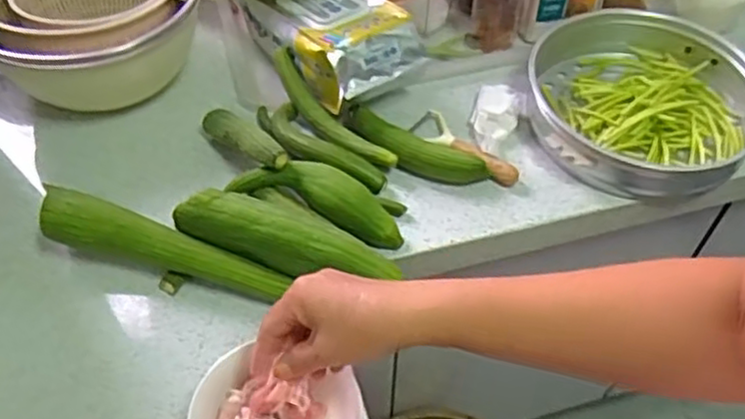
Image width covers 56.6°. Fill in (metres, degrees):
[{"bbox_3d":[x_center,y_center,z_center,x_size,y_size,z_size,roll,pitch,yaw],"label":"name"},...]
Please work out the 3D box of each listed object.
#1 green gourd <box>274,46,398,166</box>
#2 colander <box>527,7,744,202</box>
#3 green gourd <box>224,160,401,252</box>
[{"bbox_3d":[-0.048,-0.109,0.758,0.032,0.050,0.182,-35,60,-25],"label":"green gourd"},{"bbox_3d":[0.303,-0.120,0.786,0.255,0.068,0.249,18,54,13],"label":"colander"},{"bbox_3d":[-0.052,-0.013,0.689,0.176,0.043,0.055,18,54,13],"label":"green gourd"}]

